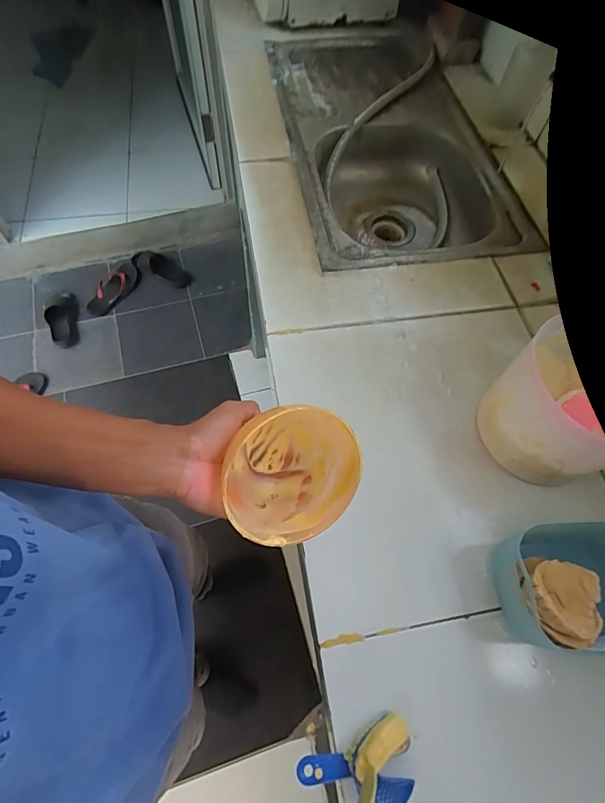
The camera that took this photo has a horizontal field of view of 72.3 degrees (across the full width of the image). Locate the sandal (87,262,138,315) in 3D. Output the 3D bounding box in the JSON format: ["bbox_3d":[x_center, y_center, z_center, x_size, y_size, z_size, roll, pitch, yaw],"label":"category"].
[{"bbox_3d":[-0.768,-0.460,1.681,0.137,0.040,0.268,34,67,14],"label":"sandal"}]

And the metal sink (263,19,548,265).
[{"bbox_3d":[0.162,-0.526,0.905,0.389,0.164,0.715,-8,64,-7],"label":"metal sink"}]

